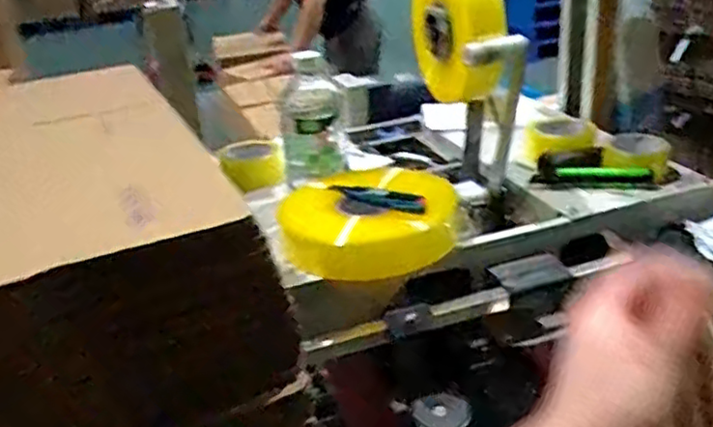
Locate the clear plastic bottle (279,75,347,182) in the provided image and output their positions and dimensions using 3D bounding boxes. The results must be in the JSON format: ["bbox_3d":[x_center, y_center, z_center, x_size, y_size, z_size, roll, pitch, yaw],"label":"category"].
[{"bbox_3d":[-0.064,-0.123,0.980,0.096,0.155,0.099,-8,25,-4],"label":"clear plastic bottle"}]

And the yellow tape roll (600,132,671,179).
[{"bbox_3d":[0.428,-0.089,1.021,0.088,0.046,0.088,-5,25,2],"label":"yellow tape roll"}]

